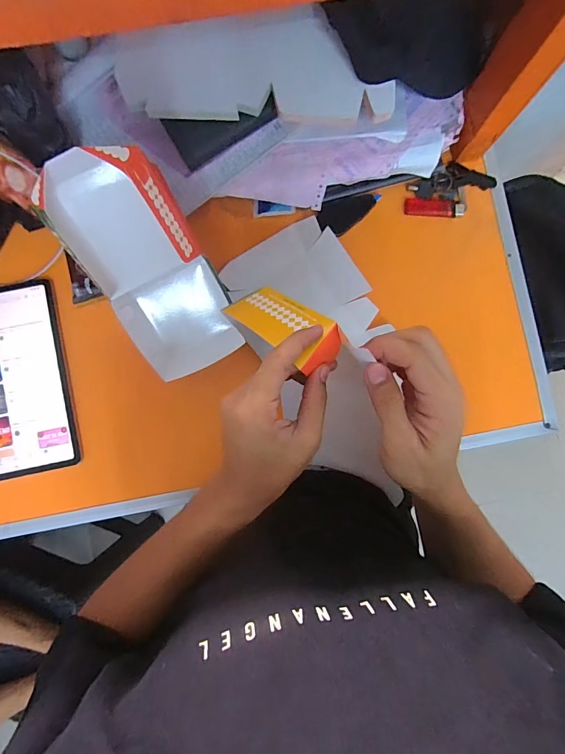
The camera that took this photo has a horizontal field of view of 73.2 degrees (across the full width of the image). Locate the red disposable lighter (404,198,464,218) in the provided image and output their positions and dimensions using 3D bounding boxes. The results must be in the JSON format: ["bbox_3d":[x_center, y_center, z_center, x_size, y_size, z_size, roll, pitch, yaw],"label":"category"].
[{"bbox_3d":[0.213,-0.237,0.533,0.080,0.013,0.023,7,85,-1],"label":"red disposable lighter"}]

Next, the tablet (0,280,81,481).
[{"bbox_3d":[-0.370,0.008,0.504,0.164,0.013,0.247,-12,86,-2],"label":"tablet"}]

